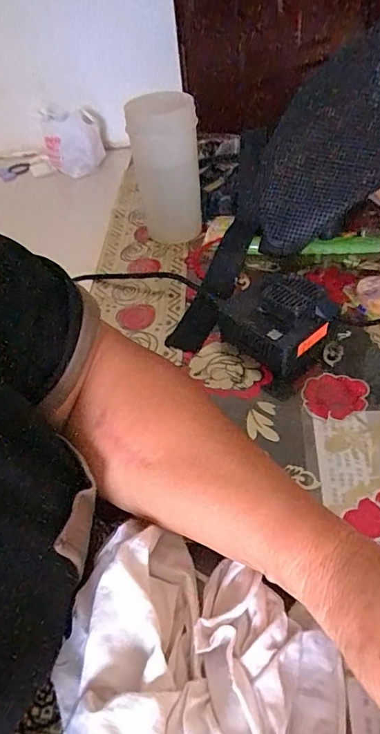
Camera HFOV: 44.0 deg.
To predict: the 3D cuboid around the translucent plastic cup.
[{"bbox_3d":[-0.023,-0.200,0.487,0.068,0.150,0.067,-4,46,4],"label":"translucent plastic cup"}]

